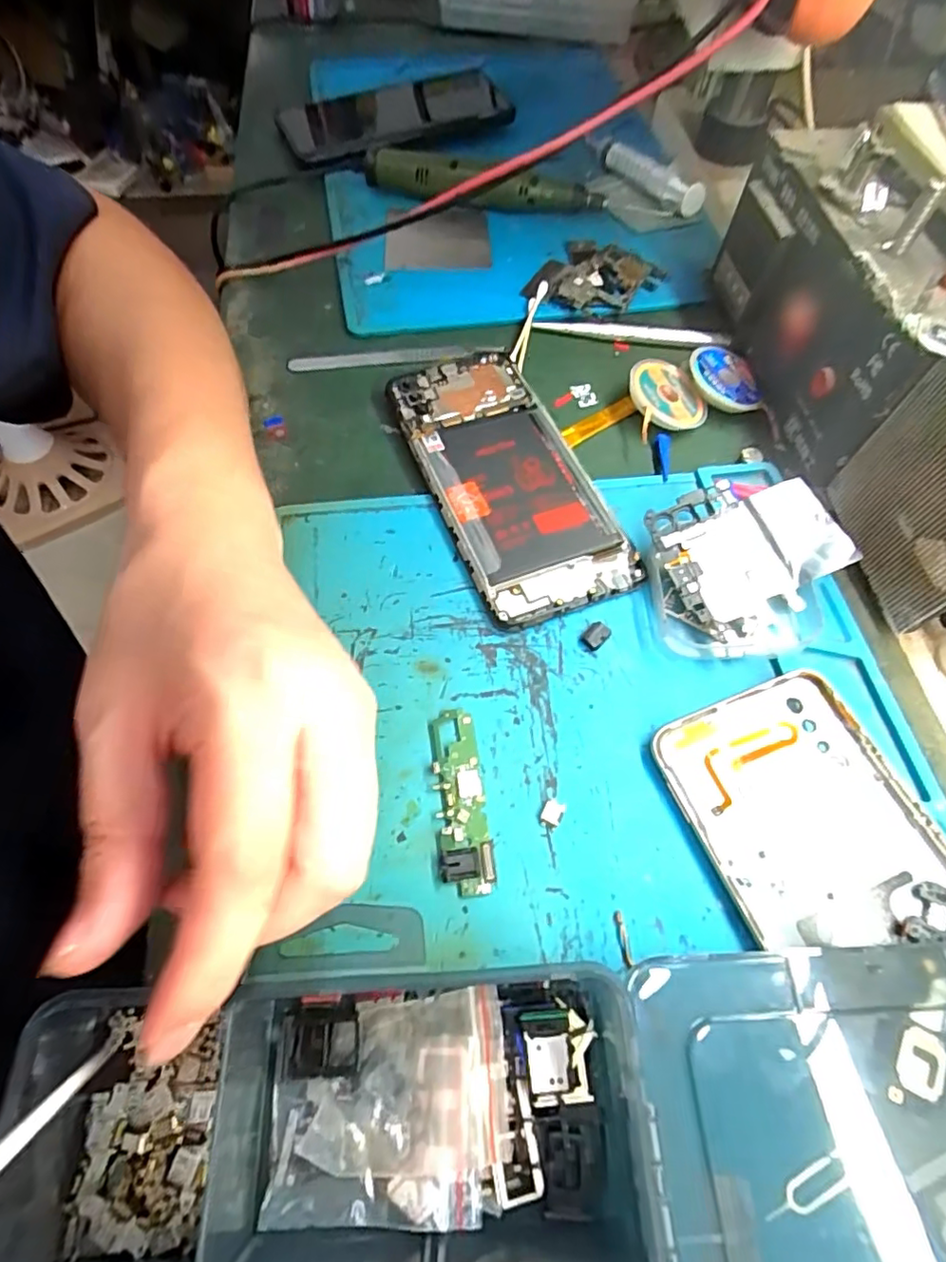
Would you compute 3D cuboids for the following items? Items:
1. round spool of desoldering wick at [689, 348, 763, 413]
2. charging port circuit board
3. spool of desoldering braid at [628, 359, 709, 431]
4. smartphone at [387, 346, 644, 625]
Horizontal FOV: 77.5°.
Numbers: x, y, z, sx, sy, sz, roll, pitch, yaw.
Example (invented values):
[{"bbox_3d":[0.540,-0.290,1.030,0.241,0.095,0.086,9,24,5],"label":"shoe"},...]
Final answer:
[{"bbox_3d":[0.132,-0.134,0.311,0.040,0.008,0.040,6,63,-12],"label":"round spool of desoldering wick"},{"bbox_3d":[-0.005,0.060,0.214,0.018,0.004,0.066,-8,63,-4],"label":"charging port circuit board"},{"bbox_3d":[0.100,-0.122,0.304,0.036,0.013,0.039,0,62,0],"label":"spool of desoldering braid"},{"bbox_3d":[0.014,-0.075,0.282,0.070,0.010,0.155,-20,64,-9],"label":"smartphone"}]

